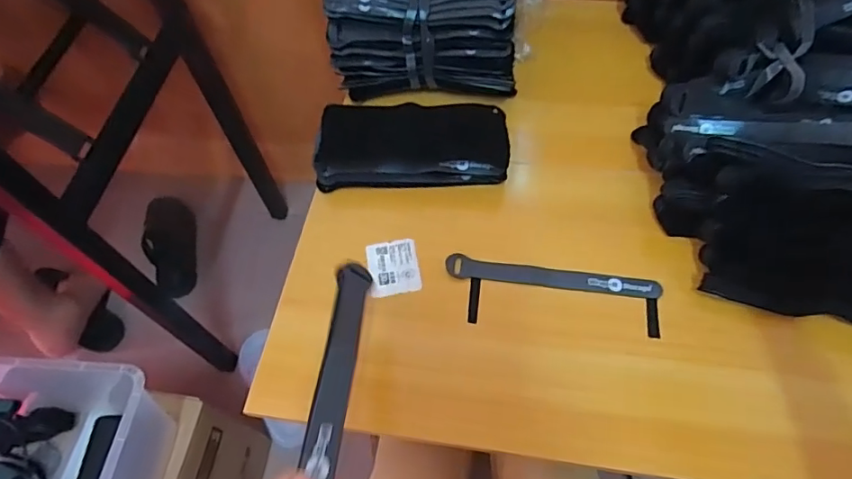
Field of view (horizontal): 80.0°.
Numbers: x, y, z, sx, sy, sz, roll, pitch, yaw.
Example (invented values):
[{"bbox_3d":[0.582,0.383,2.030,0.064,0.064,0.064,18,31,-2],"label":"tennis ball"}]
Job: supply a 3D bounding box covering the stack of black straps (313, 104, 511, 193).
[{"bbox_3d":[-0.014,-0.097,0.553,0.202,0.058,0.086,0,60,4],"label":"stack of black straps"}]

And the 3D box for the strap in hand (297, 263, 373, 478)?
[{"bbox_3d":[-0.058,0.090,0.329,0.021,0.016,0.181,0,47,4],"label":"strap in hand"}]

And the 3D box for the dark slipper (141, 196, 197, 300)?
[{"bbox_3d":[-0.561,0.015,1.118,0.102,0.073,0.249,-10,60,-2],"label":"dark slipper"}]

